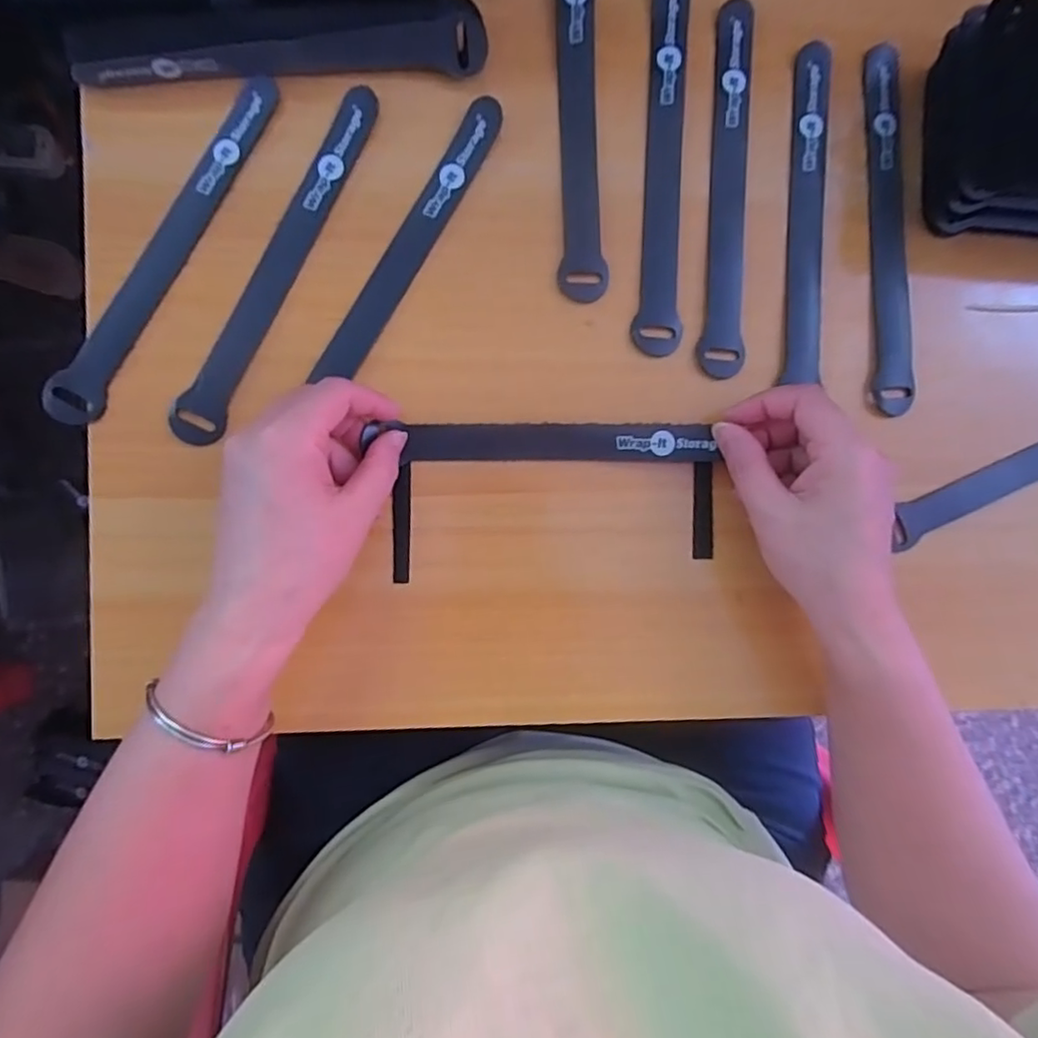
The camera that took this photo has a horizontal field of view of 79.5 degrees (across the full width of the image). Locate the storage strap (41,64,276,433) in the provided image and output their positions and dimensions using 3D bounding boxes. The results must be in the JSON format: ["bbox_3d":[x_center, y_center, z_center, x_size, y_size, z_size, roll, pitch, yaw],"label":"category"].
[{"bbox_3d":[-0.183,-0.140,0.323,0.028,0.006,0.202,29,87,-8],"label":"storage strap"}]

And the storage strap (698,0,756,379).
[{"bbox_3d":[0.118,-0.185,0.349,0.023,0.004,0.212,4,87,-2],"label":"storage strap"}]

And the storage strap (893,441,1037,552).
[{"bbox_3d":[0.293,-0.033,0.345,0.187,0.011,0.022,-24,93,-4],"label":"storage strap"}]

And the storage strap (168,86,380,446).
[{"bbox_3d":[-0.126,-0.133,0.326,0.025,0.004,0.203,25,86,-4],"label":"storage strap"}]

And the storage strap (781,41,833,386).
[{"bbox_3d":[0.164,-0.173,0.354,0.020,0.004,0.193,4,87,2],"label":"storage strap"}]

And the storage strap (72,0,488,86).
[{"bbox_3d":[-0.117,-0.235,0.312,0.199,0.022,0.022,-6,85,-6],"label":"storage strap"}]

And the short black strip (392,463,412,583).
[{"bbox_3d":[-0.061,0.003,0.327,0.009,0.005,0.060,1,91,-4],"label":"short black strip"}]

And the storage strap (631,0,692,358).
[{"bbox_3d":[0.080,-0.194,0.343,0.024,0.005,0.210,4,87,0],"label":"storage strap"}]

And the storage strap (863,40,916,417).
[{"bbox_3d":[0.203,-0.159,0.343,0.021,0.005,0.200,0,87,6],"label":"storage strap"}]

